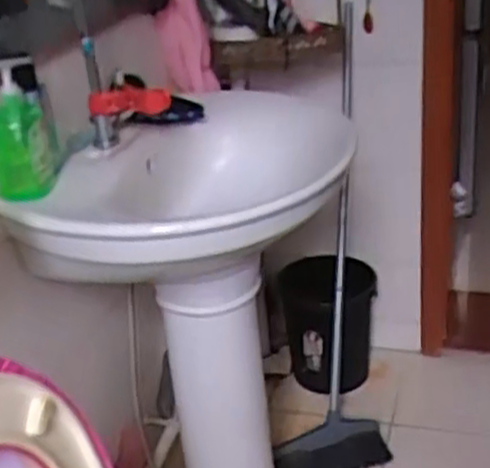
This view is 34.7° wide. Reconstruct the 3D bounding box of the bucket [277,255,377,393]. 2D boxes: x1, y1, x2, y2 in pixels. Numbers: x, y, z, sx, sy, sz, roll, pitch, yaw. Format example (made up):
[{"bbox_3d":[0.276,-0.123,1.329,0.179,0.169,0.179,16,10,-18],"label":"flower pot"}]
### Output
[{"bbox_3d":[0.206,0.217,1.894,0.226,0.303,0.235,-5,25,2],"label":"bucket"}]

